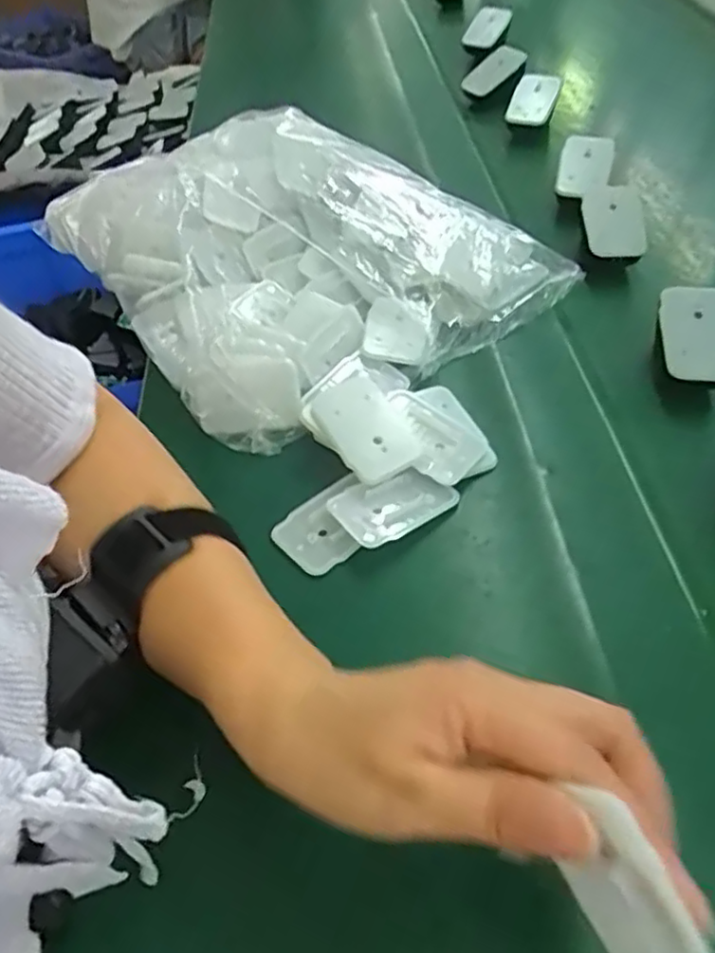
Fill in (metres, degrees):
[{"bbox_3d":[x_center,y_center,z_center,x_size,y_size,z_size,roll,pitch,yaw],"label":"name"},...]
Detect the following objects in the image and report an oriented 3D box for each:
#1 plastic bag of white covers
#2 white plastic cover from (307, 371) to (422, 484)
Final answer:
[{"bbox_3d":[-0.058,-0.180,0.525,0.268,0.070,0.343,-33,54,-21],"label":"plastic bag of white covers"},{"bbox_3d":[0.002,-0.030,0.397,0.042,0.006,0.071,-31,61,-10],"label":"white plastic cover"}]

